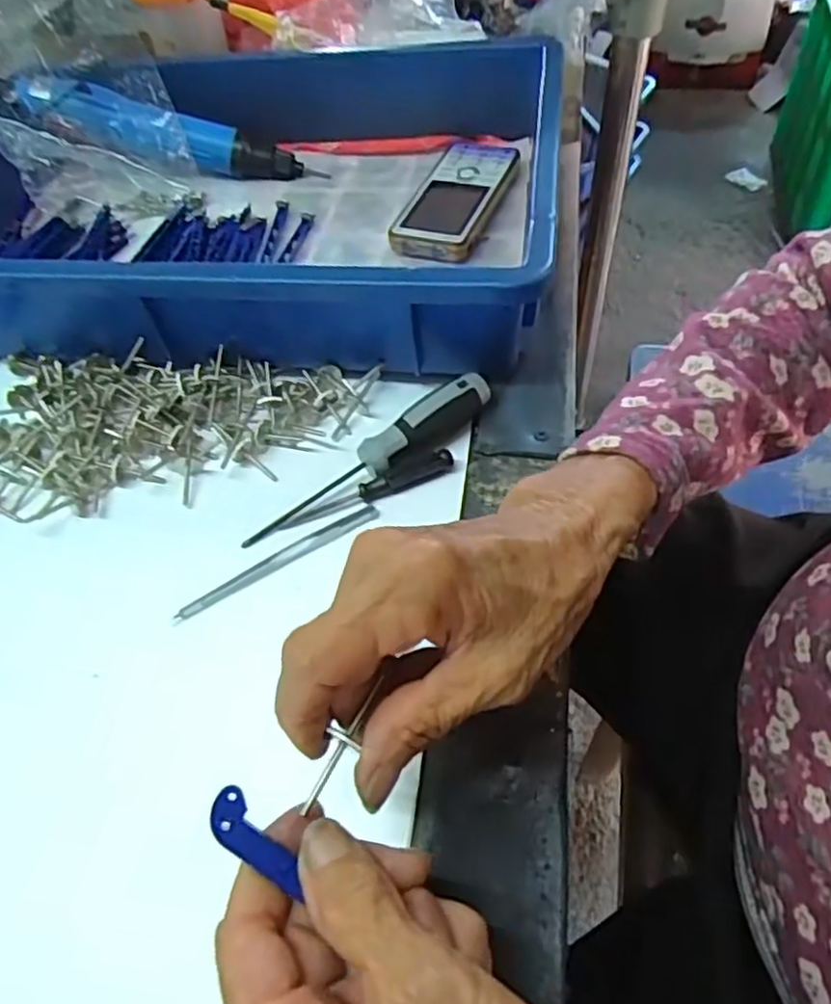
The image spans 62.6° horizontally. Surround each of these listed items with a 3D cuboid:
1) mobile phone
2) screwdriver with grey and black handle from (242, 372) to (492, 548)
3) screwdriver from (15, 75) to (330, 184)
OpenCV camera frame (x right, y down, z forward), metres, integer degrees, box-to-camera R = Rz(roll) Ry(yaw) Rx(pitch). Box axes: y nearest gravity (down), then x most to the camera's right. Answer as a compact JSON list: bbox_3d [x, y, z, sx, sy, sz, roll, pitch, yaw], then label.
[{"bbox_3d":[0.027,-0.214,0.481,0.063,0.021,0.128,12,54,15],"label":"mobile phone"},{"bbox_3d":[-0.023,-0.024,0.348,0.143,0.022,0.023,-28,54,-16],"label":"screwdriver with grey and black handle"},{"bbox_3d":[-0.190,-0.281,0.521,0.219,0.028,0.031,14,53,-7],"label":"screwdriver"}]

